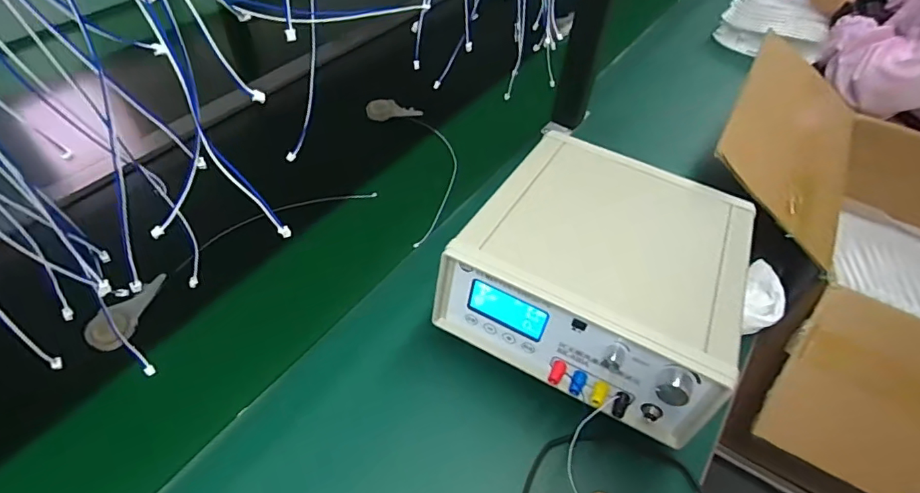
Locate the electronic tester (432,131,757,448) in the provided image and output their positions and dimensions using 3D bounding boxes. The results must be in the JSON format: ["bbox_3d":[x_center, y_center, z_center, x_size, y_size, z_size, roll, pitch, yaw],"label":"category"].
[{"bbox_3d":[0.151,0.004,0.511,0.251,0.100,0.292,25,54,14],"label":"electronic tester"}]

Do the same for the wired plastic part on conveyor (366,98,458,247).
[{"bbox_3d":[-0.053,-0.124,0.740,0.110,0.025,0.308,-13,54,-14],"label":"wired plastic part on conveyor"}]

